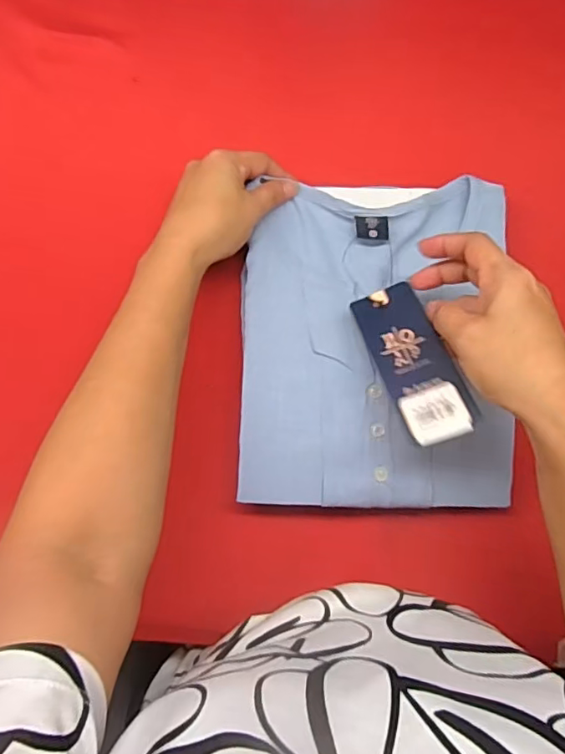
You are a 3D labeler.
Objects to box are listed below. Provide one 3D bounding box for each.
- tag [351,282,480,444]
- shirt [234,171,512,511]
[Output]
[{"bbox_3d":[0.086,-0.012,0.363,0.046,0.005,0.118,-22,57,2],"label":"tag"},{"bbox_3d":[0.072,-0.028,0.422,0.202,0.022,0.245,1,80,-2],"label":"shirt"}]

